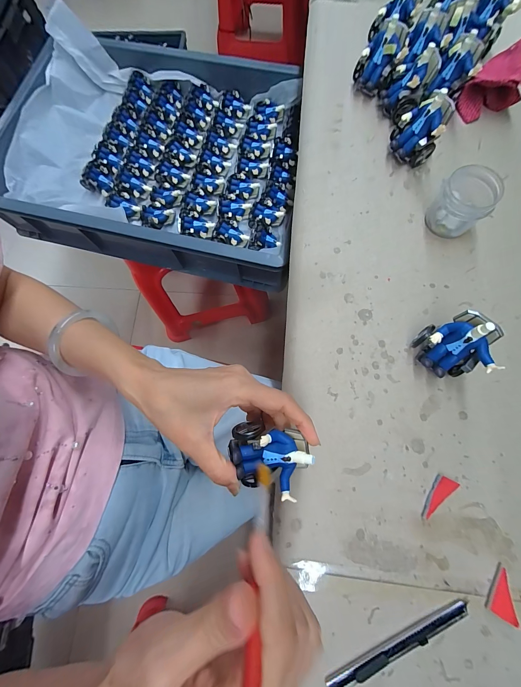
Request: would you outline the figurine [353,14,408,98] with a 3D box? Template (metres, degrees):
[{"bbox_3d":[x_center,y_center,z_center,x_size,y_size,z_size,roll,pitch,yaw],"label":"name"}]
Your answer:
[{"bbox_3d":[0.143,-0.345,0.344,0.044,0.065,0.038,19,77,7],"label":"figurine"}]

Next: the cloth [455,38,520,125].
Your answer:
[{"bbox_3d":[0.282,-0.307,0.337,0.059,0.044,0.087,40,81,11],"label":"cloth"}]

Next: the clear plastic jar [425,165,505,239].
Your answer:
[{"bbox_3d":[0.208,-0.145,0.296,0.047,0.053,0.046,-1,75,3],"label":"clear plastic jar"}]

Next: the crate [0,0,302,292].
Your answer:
[{"bbox_3d":[-0.201,-0.371,0.562,0.594,0.112,0.421,15,77,6],"label":"crate"}]

